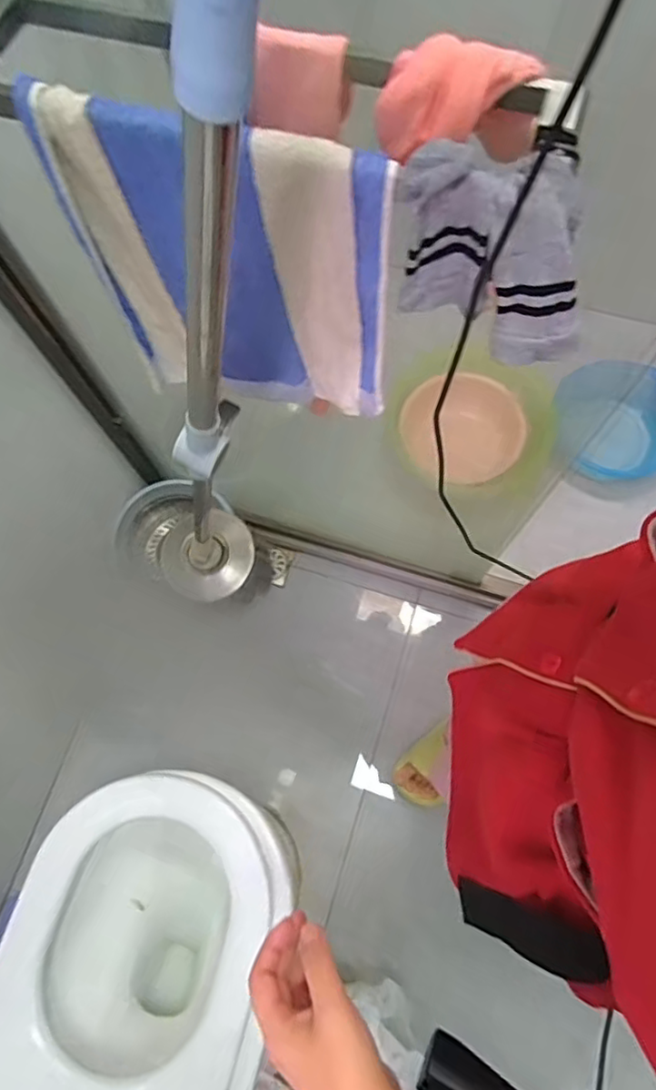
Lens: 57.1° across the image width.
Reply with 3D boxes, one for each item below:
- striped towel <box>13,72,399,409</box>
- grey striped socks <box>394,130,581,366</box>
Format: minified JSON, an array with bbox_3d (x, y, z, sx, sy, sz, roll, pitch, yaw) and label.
[{"bbox_3d":[-0.081,-0.226,0.542,0.270,0.301,0.038,15,73,7],"label":"striped towel"},{"bbox_3d":[0.111,-0.194,0.407,0.115,0.111,0.102,-11,72,-1],"label":"grey striped socks"}]

